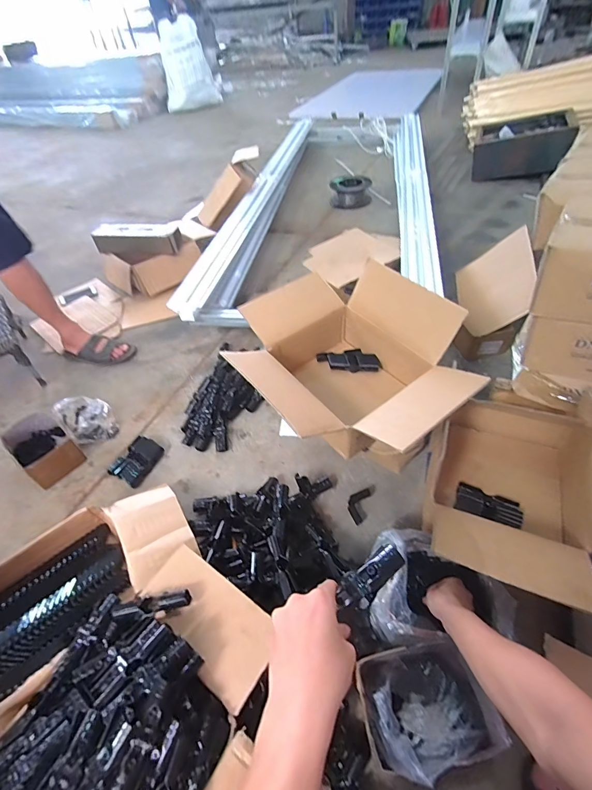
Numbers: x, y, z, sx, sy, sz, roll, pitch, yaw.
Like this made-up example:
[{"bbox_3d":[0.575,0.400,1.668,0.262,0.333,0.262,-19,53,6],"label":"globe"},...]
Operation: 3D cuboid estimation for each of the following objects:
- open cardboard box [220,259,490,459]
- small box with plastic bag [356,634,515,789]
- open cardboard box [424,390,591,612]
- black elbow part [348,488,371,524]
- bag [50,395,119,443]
[{"bbox_3d":[0.118,-0.052,0.901,0.455,0.261,0.512,-28,50,-20],"label":"open cardboard box"},{"bbox_3d":[0.210,0.514,0.628,0.201,0.105,0.163,-14,47,-8],"label":"small box with plastic bag"},{"bbox_3d":[0.452,0.179,0.796,0.295,0.200,0.462,15,50,19],"label":"open cardboard box"},{"bbox_3d":[0.150,0.267,0.921,0.044,0.026,0.088,15,50,19],"label":"black elbow part"},{"bbox_3d":[-0.656,0.065,1.176,0.138,0.064,0.229,-36,53,-26],"label":"bag"}]

